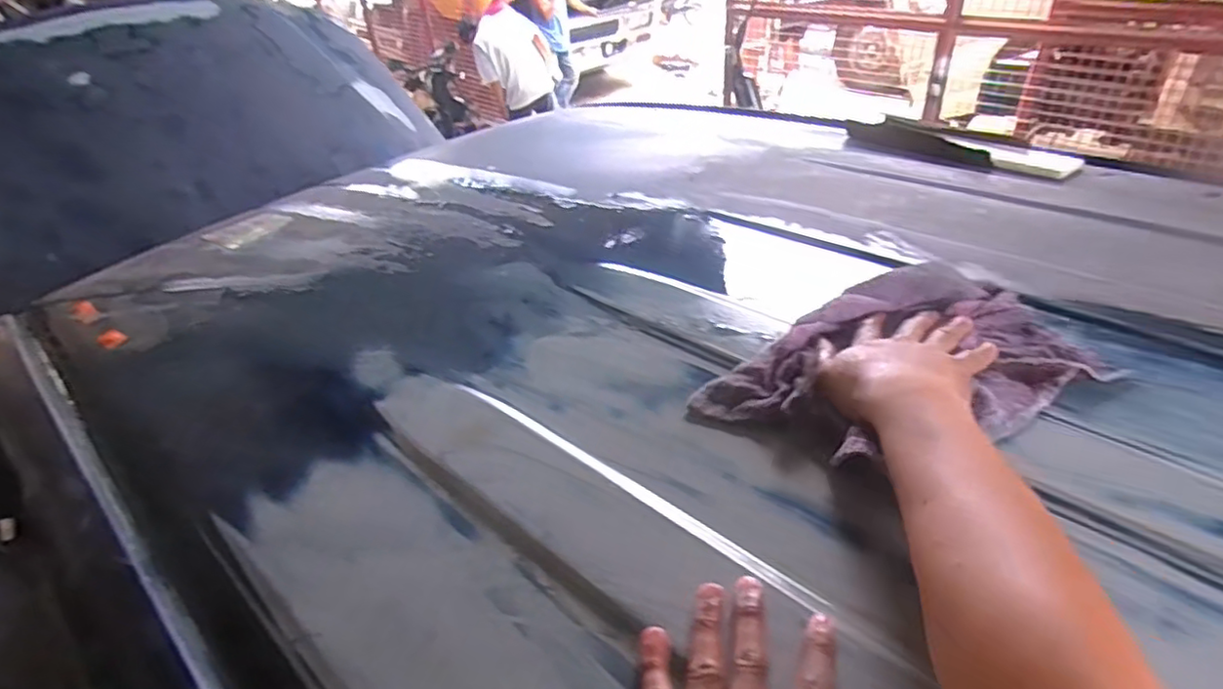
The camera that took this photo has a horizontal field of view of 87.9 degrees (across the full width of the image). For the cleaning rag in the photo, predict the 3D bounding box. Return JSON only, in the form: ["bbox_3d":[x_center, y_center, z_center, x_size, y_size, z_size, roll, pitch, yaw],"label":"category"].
[{"bbox_3d":[0.227,0.013,0.500,0.306,0.033,0.176,-20,37,-21],"label":"cleaning rag"}]

